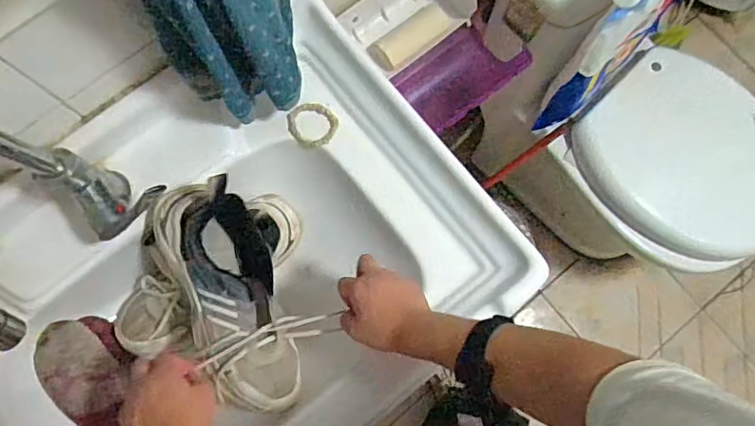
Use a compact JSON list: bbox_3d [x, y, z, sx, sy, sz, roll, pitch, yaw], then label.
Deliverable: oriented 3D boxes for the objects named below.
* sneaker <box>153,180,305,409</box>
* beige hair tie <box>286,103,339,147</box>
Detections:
[{"bbox_3d":[-0.165,0.096,0.632,0.112,0.092,0.264,-21,91,-5],"label":"sneaker"},{"bbox_3d":[-0.082,-0.113,0.705,0.062,0.004,0.059,-8,79,-2],"label":"beige hair tie"}]

